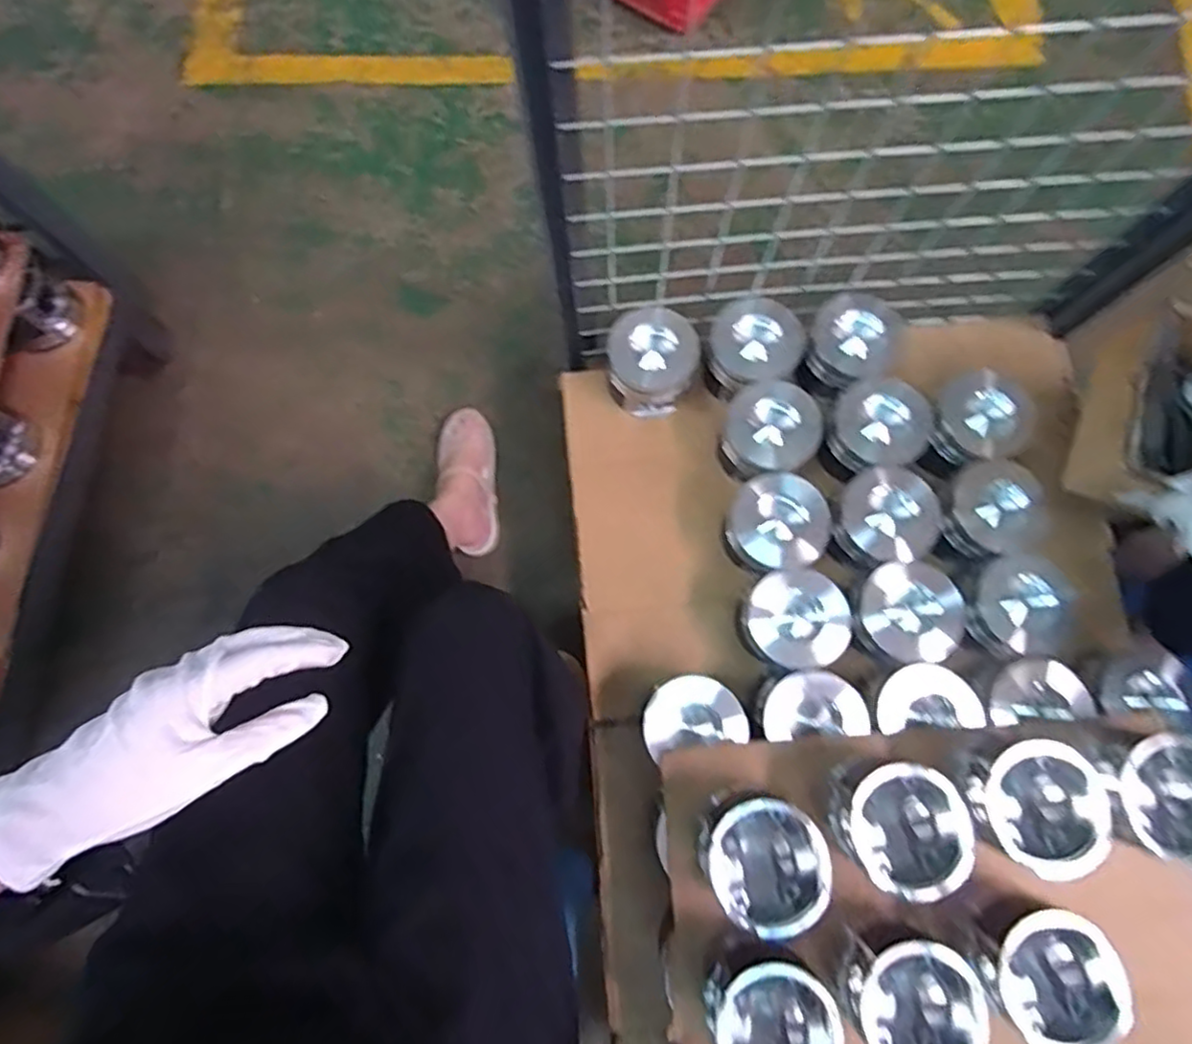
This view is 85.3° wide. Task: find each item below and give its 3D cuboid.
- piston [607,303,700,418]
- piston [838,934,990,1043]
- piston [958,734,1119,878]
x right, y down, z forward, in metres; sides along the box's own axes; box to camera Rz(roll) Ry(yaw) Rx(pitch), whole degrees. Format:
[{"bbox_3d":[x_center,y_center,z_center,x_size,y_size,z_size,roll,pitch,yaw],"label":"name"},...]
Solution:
[{"bbox_3d":[0.076,-0.216,0.863,0.118,0.086,0.124,0,79,0],"label":"piston"},{"bbox_3d":[0.288,0.440,0.608,0.110,0.097,0.110,0,79,0],"label":"piston"},{"bbox_3d":[0.422,0.273,0.636,0.114,0.084,0.115,36,81,7],"label":"piston"}]

